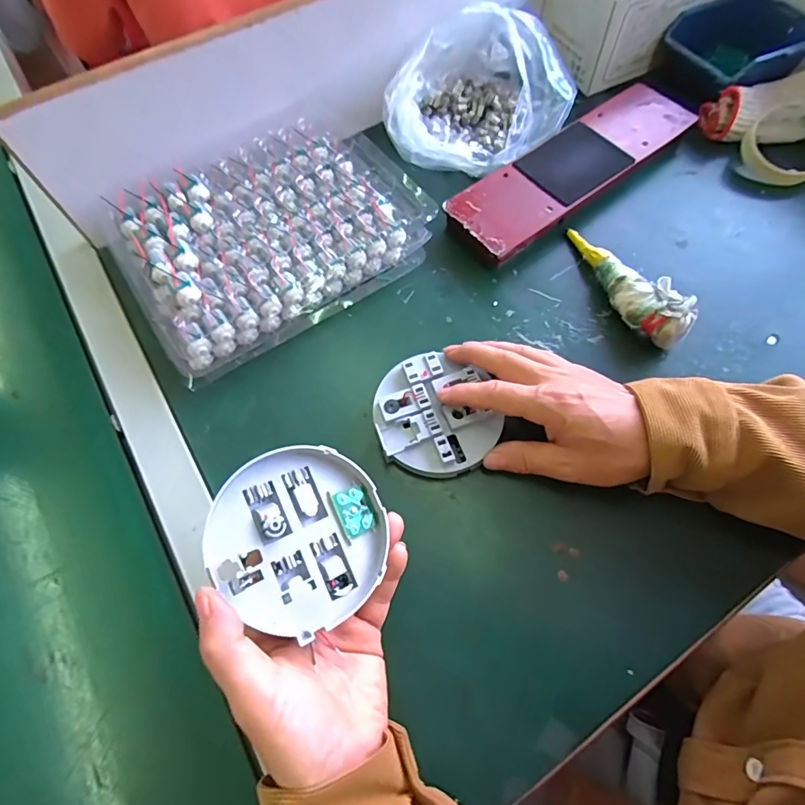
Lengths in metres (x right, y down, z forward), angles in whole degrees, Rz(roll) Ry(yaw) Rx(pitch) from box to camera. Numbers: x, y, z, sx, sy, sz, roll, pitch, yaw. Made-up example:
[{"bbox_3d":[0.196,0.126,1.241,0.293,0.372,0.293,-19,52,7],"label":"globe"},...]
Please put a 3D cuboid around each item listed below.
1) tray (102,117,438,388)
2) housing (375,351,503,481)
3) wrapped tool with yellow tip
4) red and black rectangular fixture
[{"bbox_3d":[-0.130,-0.161,0.432,0.262,0.057,0.202,-33,68,-12],"label":"tray"},{"bbox_3d":[0.025,0.008,0.363,0.091,0.014,0.100,-1,65,2],"label":"housing"},{"bbox_3d":[0.199,-0.114,0.405,0.039,0.043,0.155,-20,66,-7],"label":"wrapped tool with yellow tip"},{"bbox_3d":[0.173,-0.241,0.470,0.288,0.026,0.087,-38,69,-14],"label":"red and black rectangular fixture"}]

